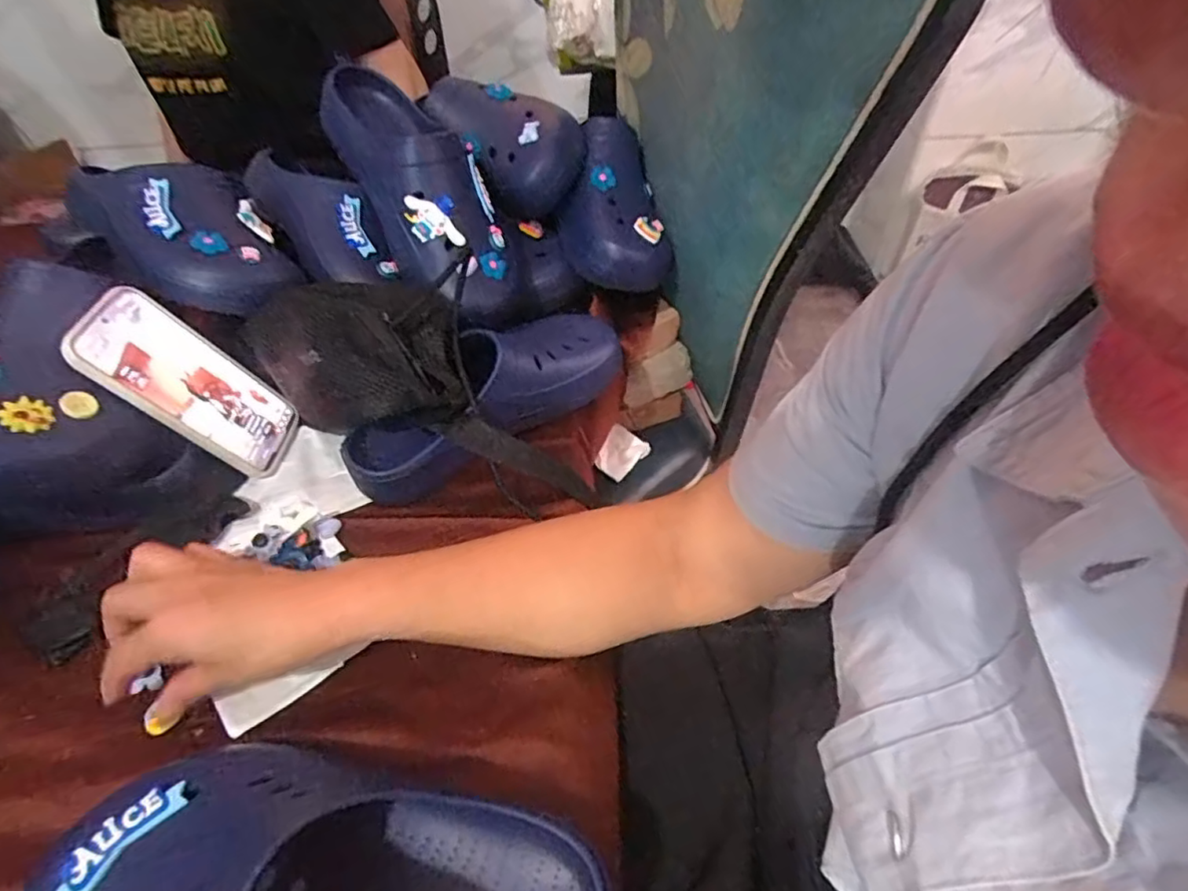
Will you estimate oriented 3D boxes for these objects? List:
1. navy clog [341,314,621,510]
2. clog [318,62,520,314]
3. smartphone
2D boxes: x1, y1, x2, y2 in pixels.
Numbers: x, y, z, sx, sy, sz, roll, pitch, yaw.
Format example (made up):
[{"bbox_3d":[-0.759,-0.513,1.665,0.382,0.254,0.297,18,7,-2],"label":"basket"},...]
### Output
[{"bbox_3d":[-0.083,-0.046,0.526,0.258,0.085,0.095,-33,55,-24],"label":"navy clog"},{"bbox_3d":[-0.162,-0.247,0.559,0.103,0.085,0.284,-30,86,-22],"label":"clog"},{"bbox_3d":[-0.317,-0.047,0.494,0.007,0.165,0.084,-19,44,28],"label":"smartphone"}]

